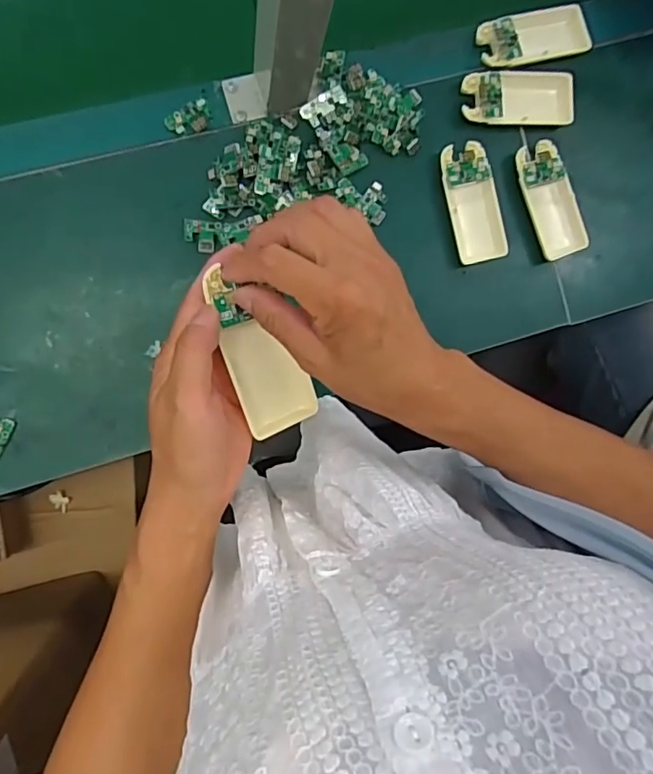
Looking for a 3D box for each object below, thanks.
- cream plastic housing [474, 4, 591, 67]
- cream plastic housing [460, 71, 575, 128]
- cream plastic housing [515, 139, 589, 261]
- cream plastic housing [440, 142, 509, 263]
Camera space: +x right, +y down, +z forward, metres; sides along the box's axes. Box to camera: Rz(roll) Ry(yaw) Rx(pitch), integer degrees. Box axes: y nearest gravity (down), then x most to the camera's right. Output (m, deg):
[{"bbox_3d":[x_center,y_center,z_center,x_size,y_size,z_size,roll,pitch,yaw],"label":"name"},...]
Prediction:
[{"bbox_3d":[0.194,-0.324,0.520,0.109,0.020,0.047,-18,93,-7],"label":"cream plastic housing"},{"bbox_3d":[0.178,-0.265,0.515,0.107,0.011,0.048,-9,92,-7],"label":"cream plastic housing"},{"bbox_3d":[0.211,-0.175,0.527,0.050,0.014,0.105,-19,93,-7],"label":"cream plastic housing"},{"bbox_3d":[0.135,-0.168,0.512,0.049,0.010,0.105,-16,92,-7],"label":"cream plastic housing"}]

